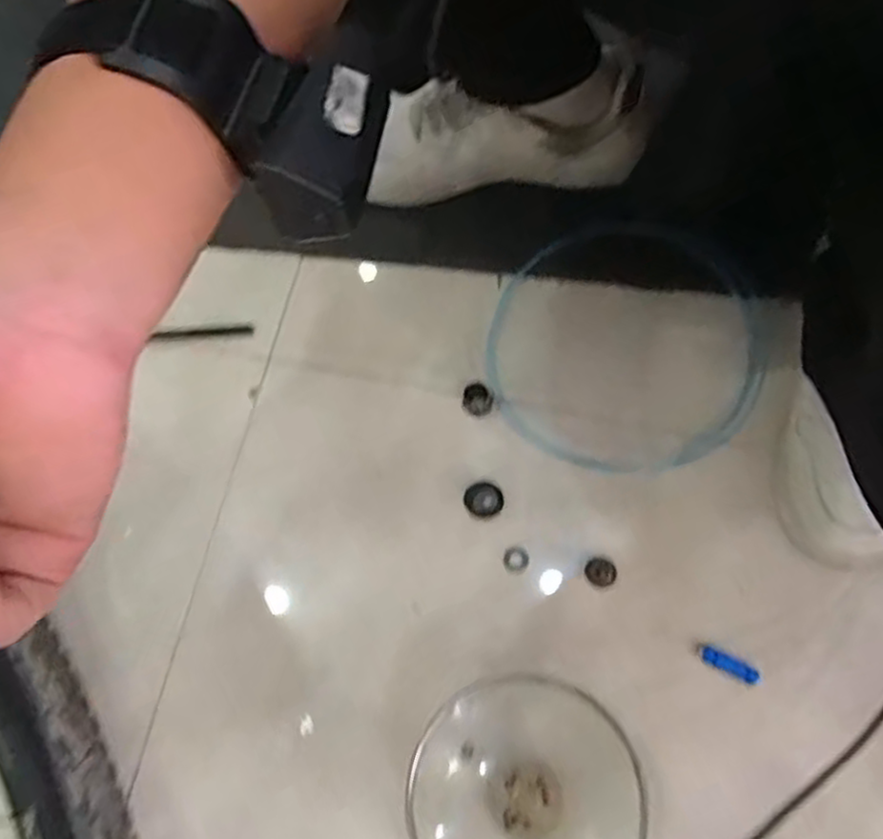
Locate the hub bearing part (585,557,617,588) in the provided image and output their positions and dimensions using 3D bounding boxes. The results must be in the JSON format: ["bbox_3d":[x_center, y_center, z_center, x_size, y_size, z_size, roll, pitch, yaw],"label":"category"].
[{"bbox_3d":[0.117,0.113,0.553,0.022,0.004,0.021,-24,71,-4],"label":"hub bearing part"}]

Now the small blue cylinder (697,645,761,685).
[{"bbox_3d":[0.197,0.169,0.516,0.042,0.006,0.011,28,76,13],"label":"small blue cylinder"}]

